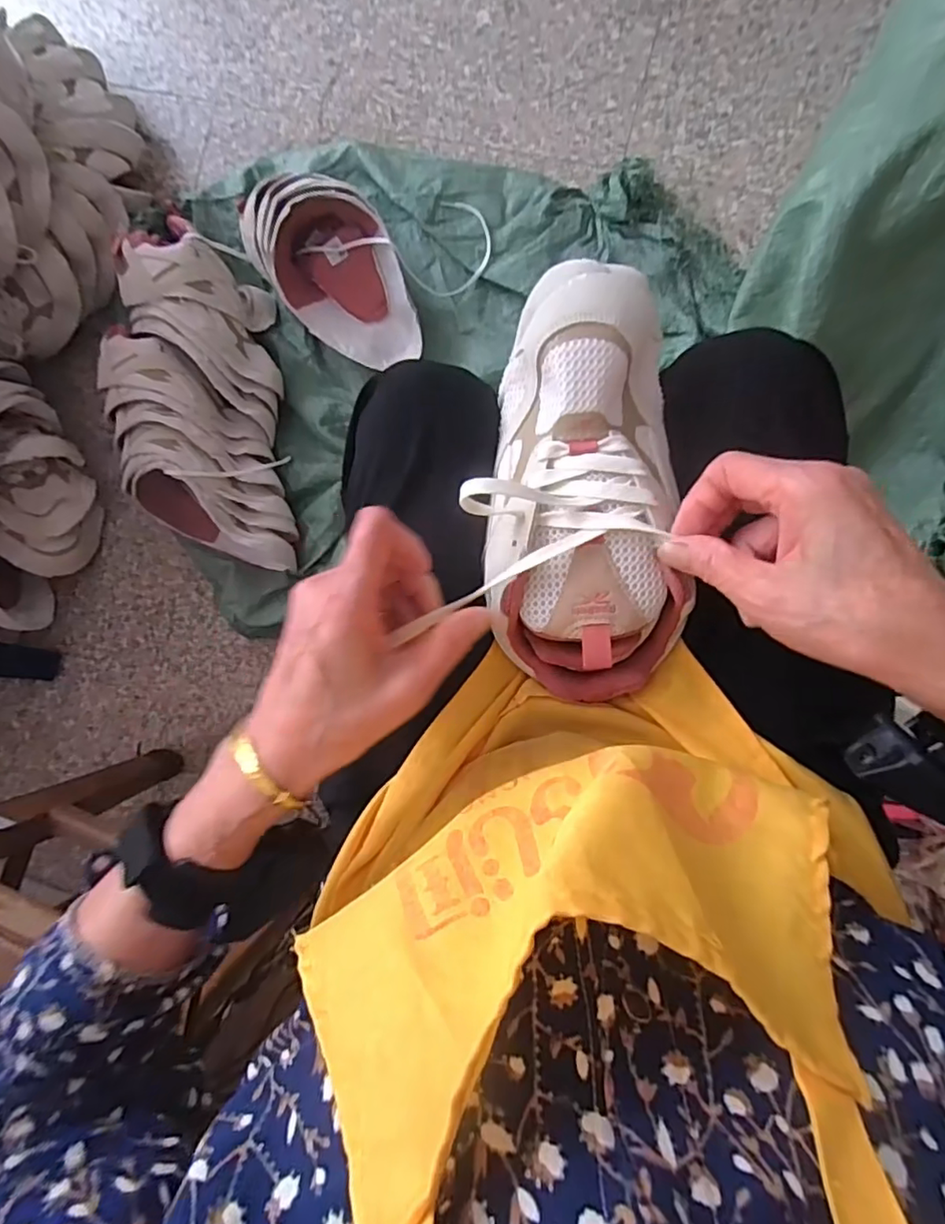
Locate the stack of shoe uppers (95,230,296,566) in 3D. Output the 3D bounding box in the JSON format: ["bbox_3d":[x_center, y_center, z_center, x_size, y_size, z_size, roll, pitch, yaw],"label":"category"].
[{"bbox_3d":[-0.386,-0.288,0.815,0.214,0.125,0.425,-3,90,7],"label":"stack of shoe uppers"}]

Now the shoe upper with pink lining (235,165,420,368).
[{"bbox_3d":[-0.191,-0.474,0.805,0.158,0.096,0.289,-40,85,6],"label":"shoe upper with pink lining"}]

